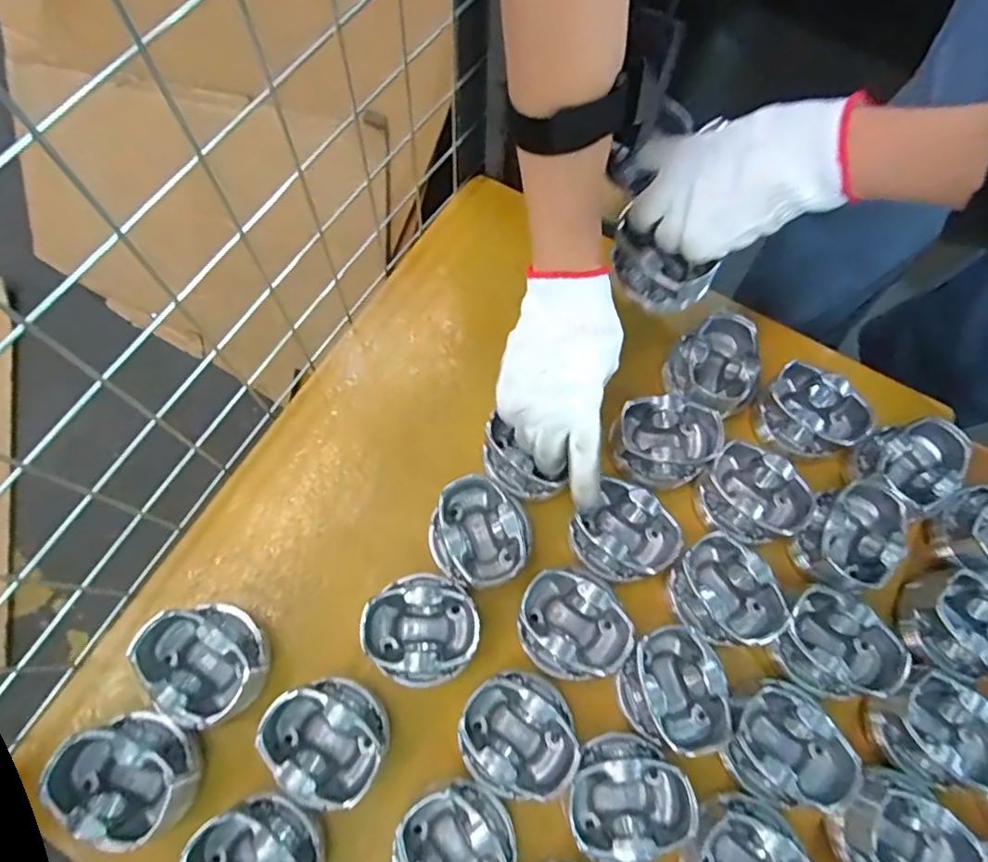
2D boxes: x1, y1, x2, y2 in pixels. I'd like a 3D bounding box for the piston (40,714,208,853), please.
[{"bbox_3d":[-0.244,0.231,0.391,0.078,0.051,0.067,43,73,12],"label":"piston"}]

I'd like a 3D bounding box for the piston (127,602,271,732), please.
[{"bbox_3d":[-0.208,0.168,0.418,0.075,0.048,0.082,-18,71,-9],"label":"piston"}]

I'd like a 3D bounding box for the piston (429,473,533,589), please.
[{"bbox_3d":[-0.011,0.080,0.451,0.080,0.039,0.076,1,70,-2],"label":"piston"}]

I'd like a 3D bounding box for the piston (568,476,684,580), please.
[{"bbox_3d":[0.100,0.082,0.452,0.073,0.041,0.067,1,70,-2],"label":"piston"}]

